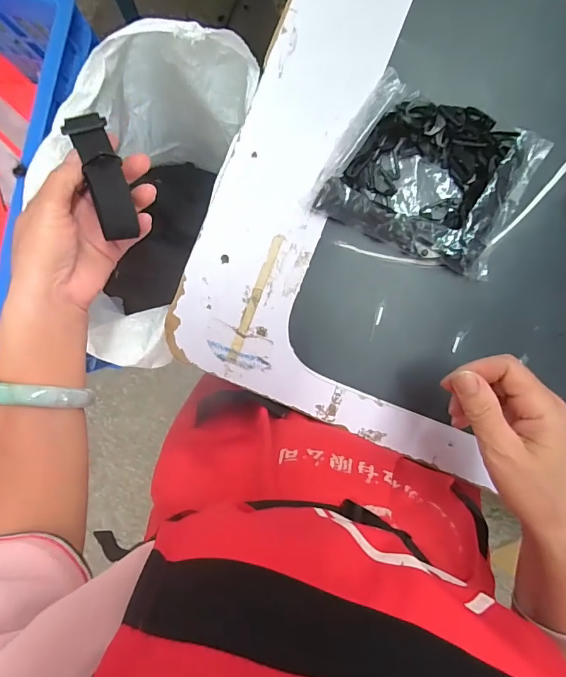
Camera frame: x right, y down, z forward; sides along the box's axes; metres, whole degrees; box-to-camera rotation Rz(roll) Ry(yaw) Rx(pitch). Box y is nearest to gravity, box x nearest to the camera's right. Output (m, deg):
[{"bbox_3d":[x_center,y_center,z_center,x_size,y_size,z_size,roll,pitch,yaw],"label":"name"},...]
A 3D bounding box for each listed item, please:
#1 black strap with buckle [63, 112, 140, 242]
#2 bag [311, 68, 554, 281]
[{"bbox_3d":[-0.137,-0.125,0.308,0.028,0.023,0.092,-19,91,4],"label":"black strap with buckle"},{"bbox_3d":[0.134,-0.150,0.376,0.166,0.032,0.134,26,94,2],"label":"bag"}]

